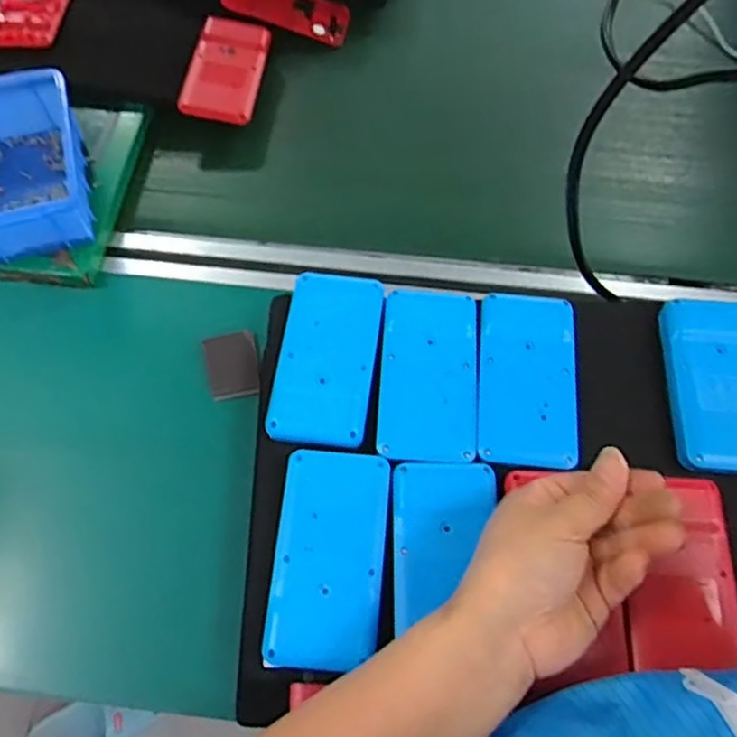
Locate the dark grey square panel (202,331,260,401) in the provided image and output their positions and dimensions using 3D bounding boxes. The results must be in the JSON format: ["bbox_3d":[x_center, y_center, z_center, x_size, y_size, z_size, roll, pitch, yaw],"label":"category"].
[{"bbox_3d":[-0.099,-0.001,0.480,0.037,0.011,0.049,-14,64,-7],"label":"dark grey square panel"}]

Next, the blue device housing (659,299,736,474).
[{"bbox_3d":[0.233,0.010,0.425,0.067,0.023,0.120,4,63,1],"label":"blue device housing"}]

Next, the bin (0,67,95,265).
[{"bbox_3d":[-0.273,-0.159,0.511,0.095,0.052,0.149,-15,64,-8],"label":"bin"}]

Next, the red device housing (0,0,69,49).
[{"bbox_3d":[-0.317,-0.344,0.615,0.065,0.007,0.119,-1,63,-1],"label":"red device housing"}]

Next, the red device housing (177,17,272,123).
[{"bbox_3d":[-0.129,-0.273,0.593,0.062,0.013,0.121,6,63,2],"label":"red device housing"}]

